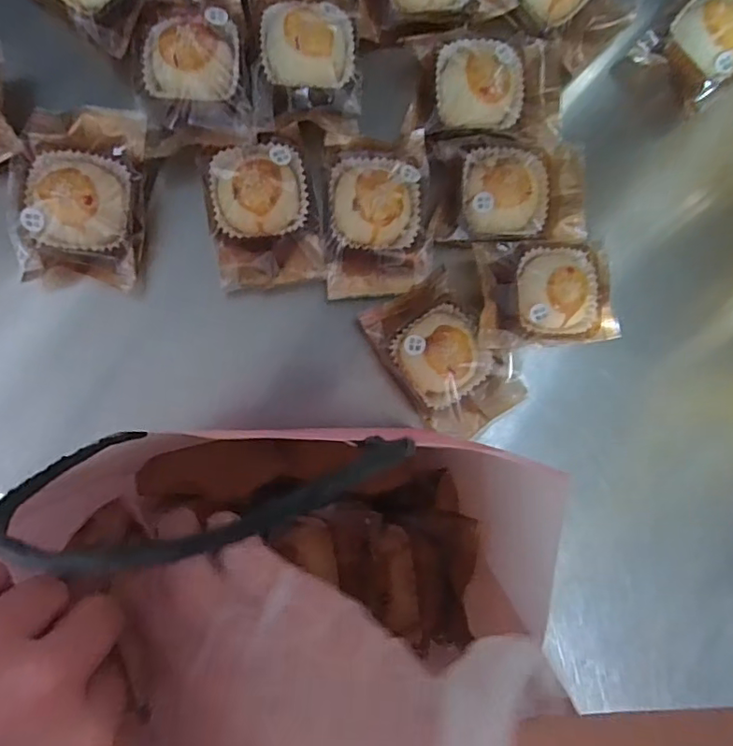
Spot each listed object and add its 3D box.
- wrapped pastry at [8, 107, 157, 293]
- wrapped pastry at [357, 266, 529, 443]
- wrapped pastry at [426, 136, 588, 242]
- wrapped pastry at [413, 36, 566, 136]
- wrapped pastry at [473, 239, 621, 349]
[{"bbox_3d":[-0.197,-0.122,0.392,0.081,0.053,0.119,4,89,-8],"label":"wrapped pastry"},{"bbox_3d":[0.060,-0.011,0.410,0.080,0.026,0.117,-40,95,-7],"label":"wrapped pastry"},{"bbox_3d":[0.109,-0.139,0.415,0.120,0.027,0.077,-2,90,-9],"label":"wrapped pastry"},{"bbox_3d":[0.098,-0.220,0.415,0.114,0.025,0.079,3,89,-8],"label":"wrapped pastry"},{"bbox_3d":[0.136,-0.061,0.420,0.111,0.026,0.077,-5,90,-9],"label":"wrapped pastry"}]

